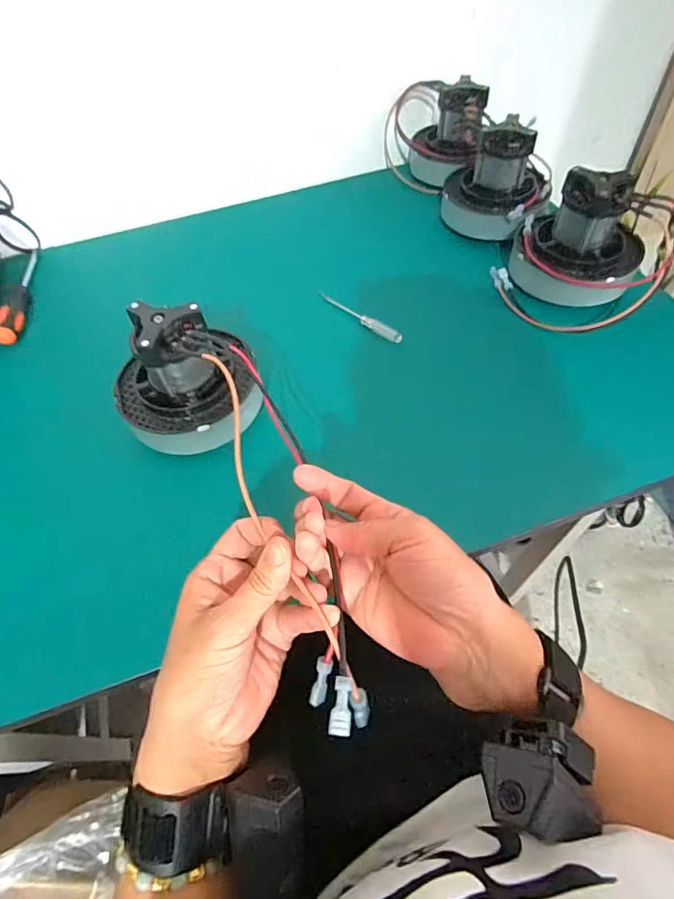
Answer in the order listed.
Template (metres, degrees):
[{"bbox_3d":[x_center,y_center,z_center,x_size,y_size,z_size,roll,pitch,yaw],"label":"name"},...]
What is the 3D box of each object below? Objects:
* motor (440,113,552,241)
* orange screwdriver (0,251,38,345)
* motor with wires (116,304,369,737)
[{"bbox_3d":[0.196,-0.329,0.545,0.098,0.101,0.125,-34,59,-18],"label":"motor"},{"bbox_3d":[-0.392,-0.194,0.553,0.029,0.026,0.186,-14,55,-5],"label":"orange screwdriver"},{"bbox_3d":[-0.077,0.012,0.305,0.094,0.095,0.339,-29,50,-15],"label":"motor with wires"}]

